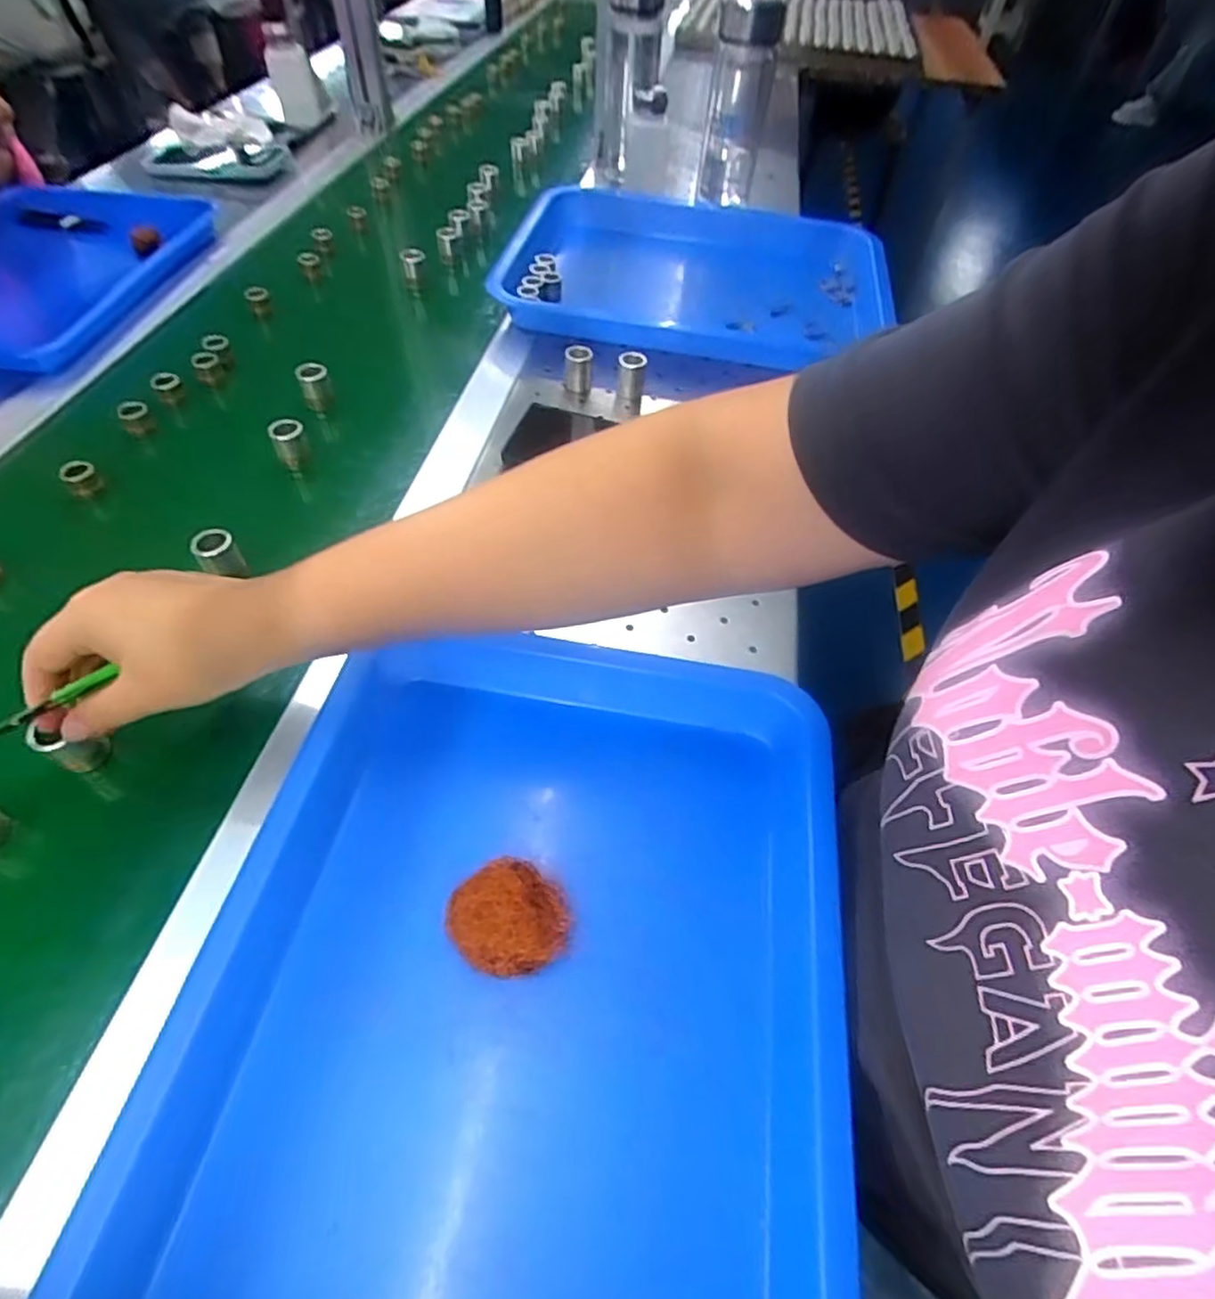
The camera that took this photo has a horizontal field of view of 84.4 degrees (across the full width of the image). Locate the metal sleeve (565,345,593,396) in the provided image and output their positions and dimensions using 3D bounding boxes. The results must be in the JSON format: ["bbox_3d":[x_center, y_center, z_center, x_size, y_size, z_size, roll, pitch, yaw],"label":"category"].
[{"bbox_3d":[-0.025,-0.236,0.571,0.022,0.037,0.019,2,54,-3],"label":"metal sleeve"}]

